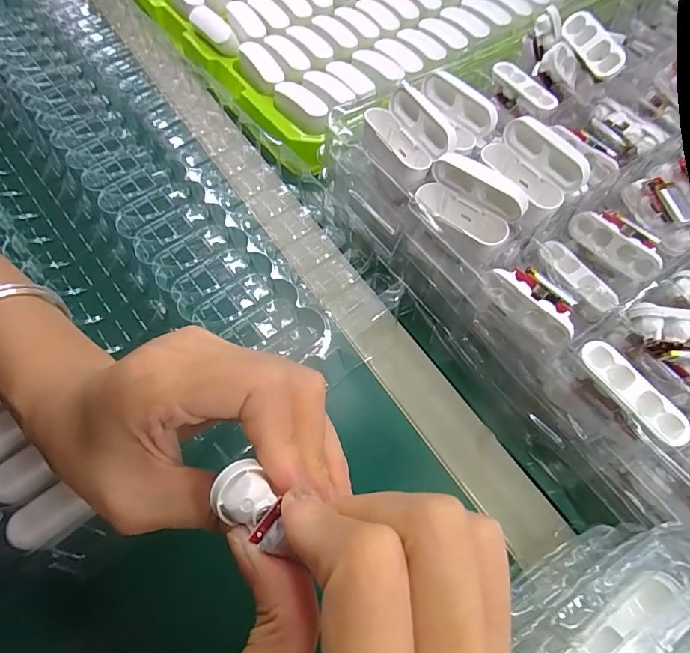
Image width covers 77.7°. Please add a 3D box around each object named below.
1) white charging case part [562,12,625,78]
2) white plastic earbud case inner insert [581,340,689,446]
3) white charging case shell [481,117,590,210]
[{"bbox_3d":[0.190,-0.216,0.328,0.022,0.013,0.059,-35,67,32],"label":"white charging case part"},{"bbox_3d":[0.152,0.035,0.228,0.019,0.010,0.062,-35,68,-18],"label":"white plastic earbud case inner insert"},{"bbox_3d":[0.127,-0.108,0.288,0.030,0.038,0.064,-33,68,-17],"label":"white charging case shell"}]

